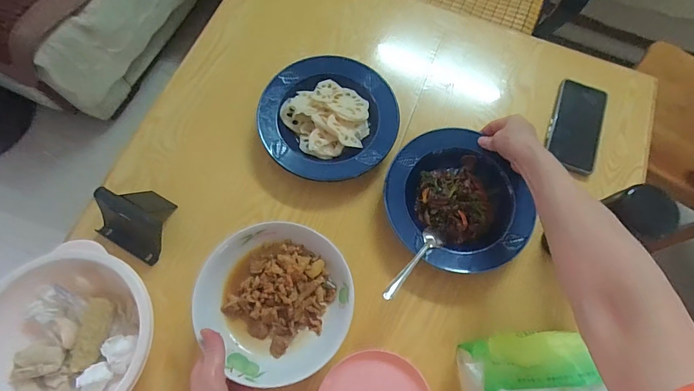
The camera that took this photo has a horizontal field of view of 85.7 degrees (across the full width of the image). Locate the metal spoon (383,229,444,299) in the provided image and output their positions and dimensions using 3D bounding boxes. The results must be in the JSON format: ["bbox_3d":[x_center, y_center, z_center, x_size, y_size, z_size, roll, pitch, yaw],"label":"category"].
[{"bbox_3d":[0.088,0.088,0.490,0.028,0.012,0.130,42,55,9],"label":"metal spoon"}]

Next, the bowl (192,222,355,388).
[{"bbox_3d":[-0.082,0.118,0.444,0.166,0.040,0.179,0,75,-1],"label":"bowl"}]

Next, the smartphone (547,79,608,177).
[{"bbox_3d":[0.378,-0.119,0.615,0.077,0.013,0.172,18,66,11],"label":"smartphone"}]

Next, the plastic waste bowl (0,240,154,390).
[{"bbox_3d":[-0.335,0.167,0.441,0.196,0.083,0.208,0,75,-1],"label":"plastic waste bowl"}]

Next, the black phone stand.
[{"bbox_3d":[-0.293,0.033,0.517,0.100,0.063,0.086,27,76,6],"label":"black phone stand"}]

